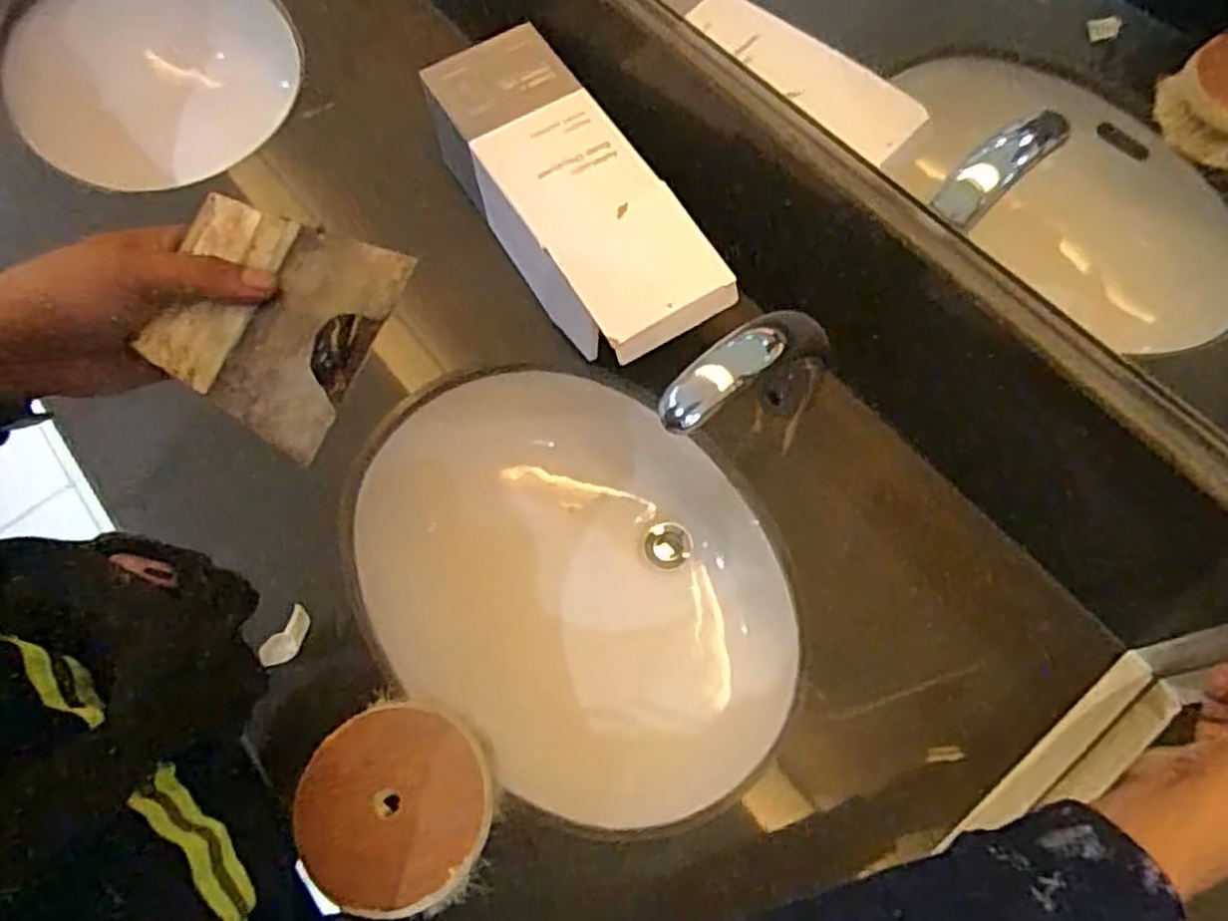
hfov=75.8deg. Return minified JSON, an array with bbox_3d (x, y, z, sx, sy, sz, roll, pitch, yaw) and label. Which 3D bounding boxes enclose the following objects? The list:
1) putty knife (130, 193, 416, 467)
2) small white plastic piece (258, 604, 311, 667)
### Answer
[{"bbox_3d":[-0.161,-0.067,0.377,0.087,0.006,0.104,26,83,-7],"label":"putty knife"},{"bbox_3d":[-0.267,0.145,0.643,0.021,0.019,0.053,37,74,16],"label":"small white plastic piece"}]

